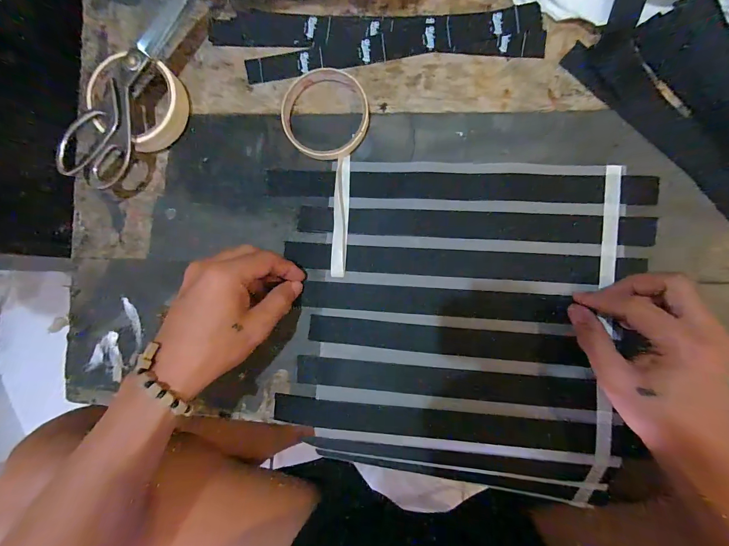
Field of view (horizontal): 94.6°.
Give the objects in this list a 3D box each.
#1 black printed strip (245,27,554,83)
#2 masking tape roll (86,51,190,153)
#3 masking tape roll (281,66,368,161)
[{"bbox_3d":[0.024,-0.217,0.329,0.283,0.006,0.036,-2,88,7],"label":"black printed strip"},{"bbox_3d":[-0.224,-0.170,0.335,0.088,0.030,0.085,0,88,7],"label":"masking tape roll"},{"bbox_3d":[-0.038,-0.154,0.328,0.085,0.011,0.083,0,88,7],"label":"masking tape roll"}]

